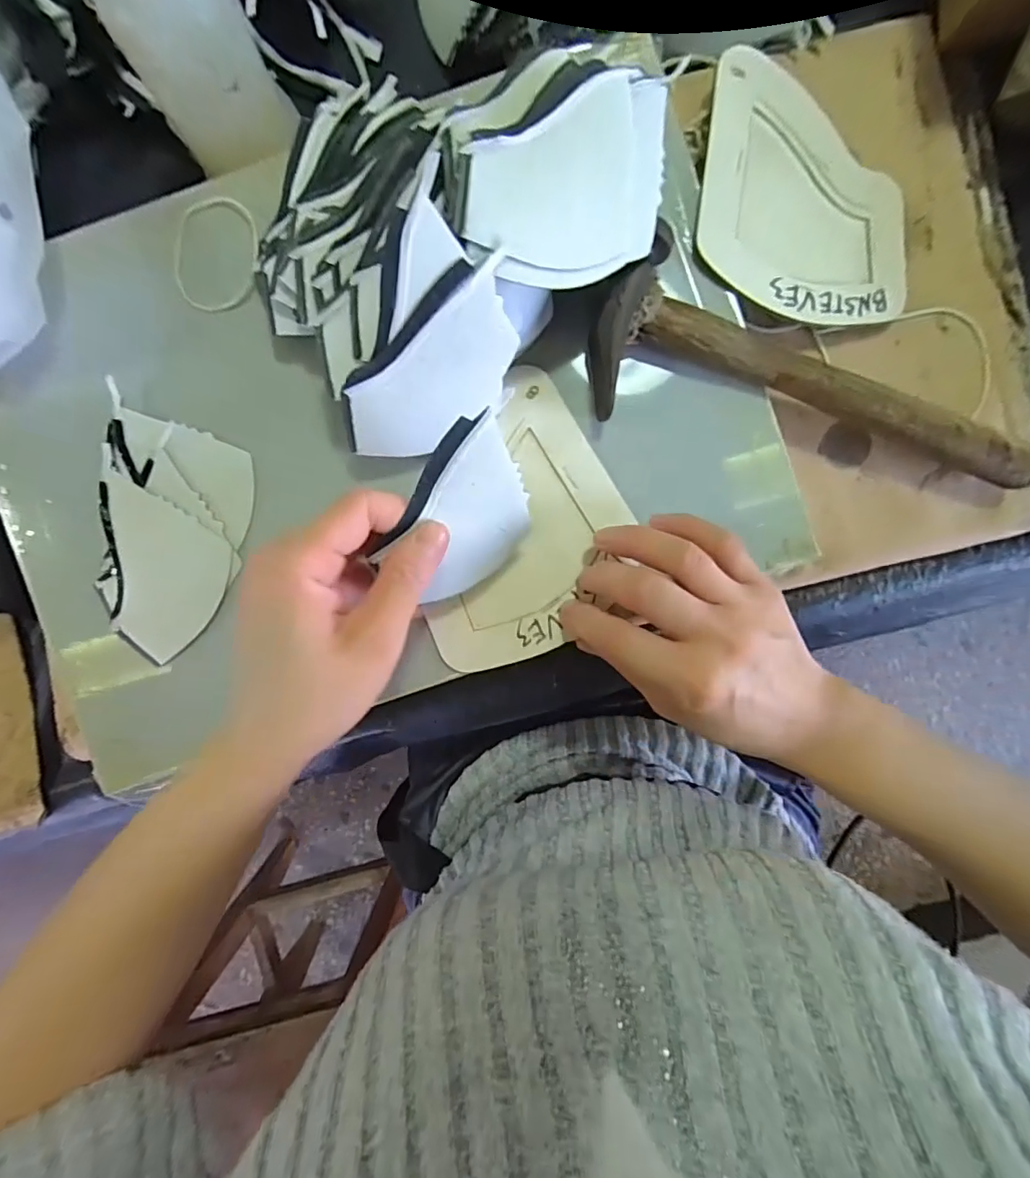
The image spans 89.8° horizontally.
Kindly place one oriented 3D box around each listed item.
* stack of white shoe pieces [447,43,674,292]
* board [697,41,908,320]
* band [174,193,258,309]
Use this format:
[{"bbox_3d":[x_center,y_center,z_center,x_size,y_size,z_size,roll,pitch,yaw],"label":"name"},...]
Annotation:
[{"bbox_3d":[0.020,-0.174,0.220,0.106,0.020,0.077,-27,107,-15],"label":"stack of white shoe pieces"},{"bbox_3d":[0.155,-0.206,0.273,0.117,0.004,0.123,7,88,-9],"label":"board"},{"bbox_3d":[-0.154,-0.174,0.270,0.042,0.004,0.057,15,98,-2],"label":"band"}]

